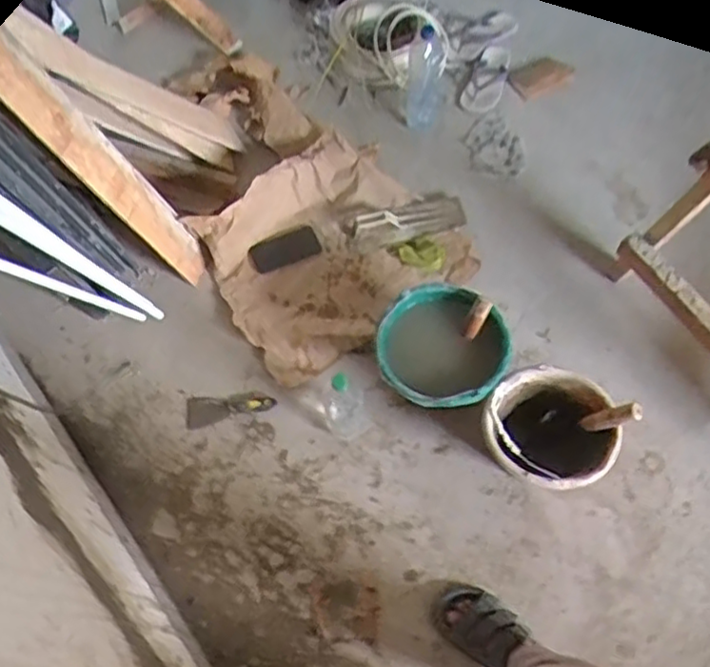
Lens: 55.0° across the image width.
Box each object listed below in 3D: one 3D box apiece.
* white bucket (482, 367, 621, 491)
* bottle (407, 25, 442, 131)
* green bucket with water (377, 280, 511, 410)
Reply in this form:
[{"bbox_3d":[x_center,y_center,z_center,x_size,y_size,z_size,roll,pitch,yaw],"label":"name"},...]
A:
[{"bbox_3d":[0.389,0.206,1.378,0.252,0.200,0.234,29,69,16],"label":"white bucket"},{"bbox_3d":[0.177,-0.655,1.694,0.088,0.284,0.092,5,65,6],"label":"bottle"},{"bbox_3d":[0.178,0.050,1.466,0.259,0.186,0.242,-1,64,3],"label":"green bucket with water"}]

